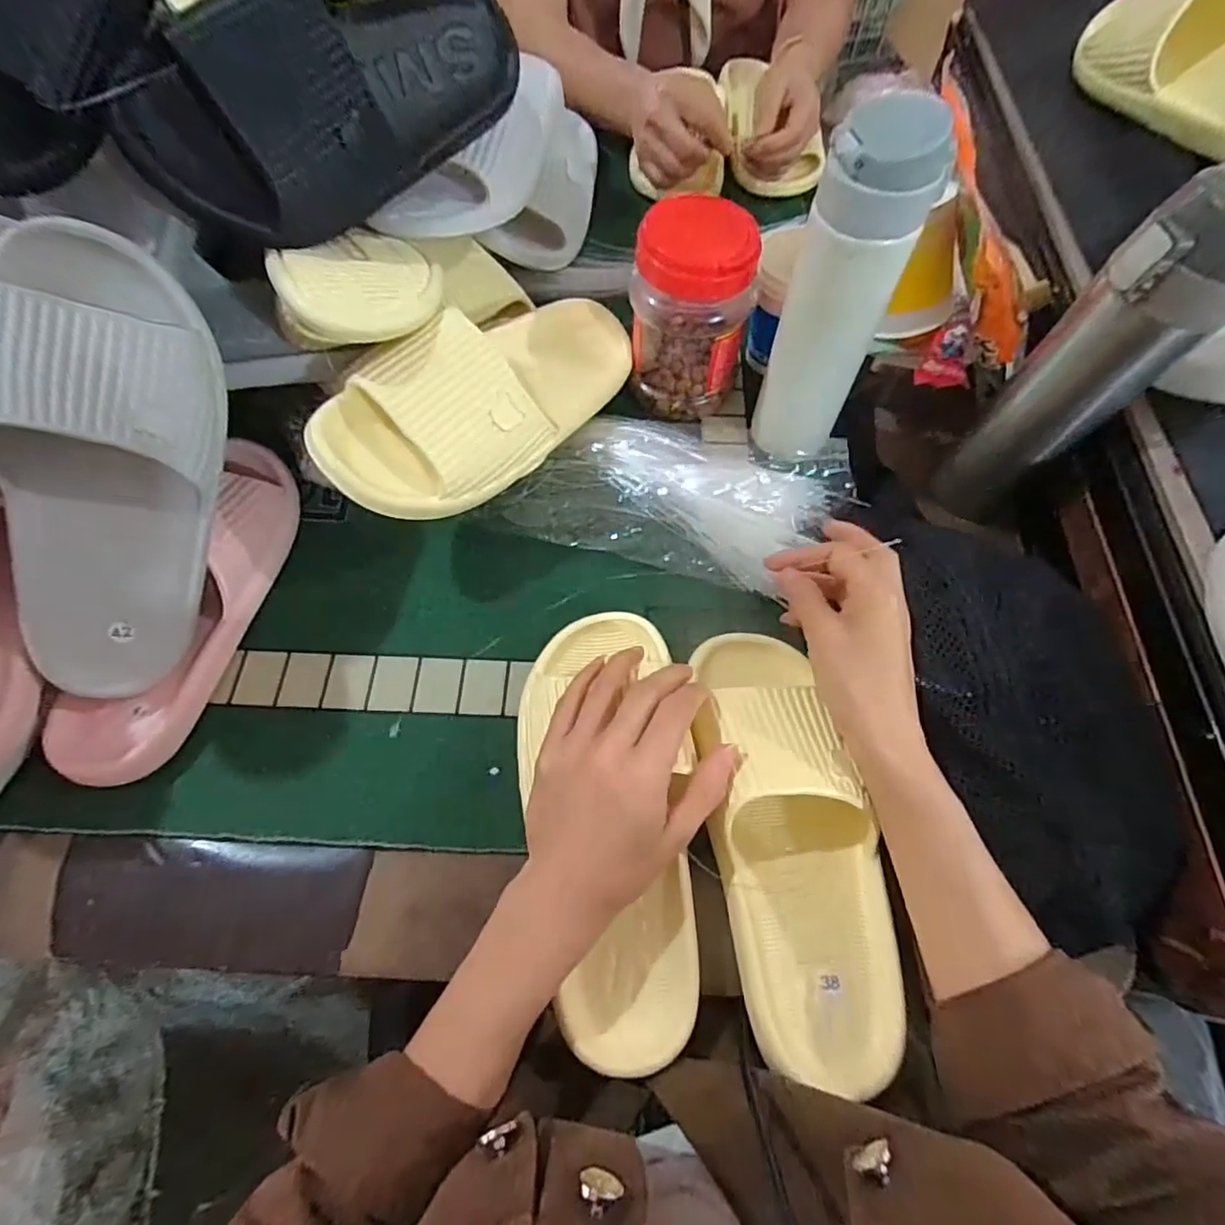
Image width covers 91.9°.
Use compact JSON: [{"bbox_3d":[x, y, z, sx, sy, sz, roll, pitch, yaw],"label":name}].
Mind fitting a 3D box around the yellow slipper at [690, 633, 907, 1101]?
[{"bbox_3d":[0.101,0.123,0.335,0.092,0.062,0.237,-7,72,-2],"label":"yellow slipper"}]

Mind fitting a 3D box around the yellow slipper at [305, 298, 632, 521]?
[{"bbox_3d":[-0.077,-0.159,0.424,0.269,0.078,0.104,-42,94,-30],"label":"yellow slipper"}]

